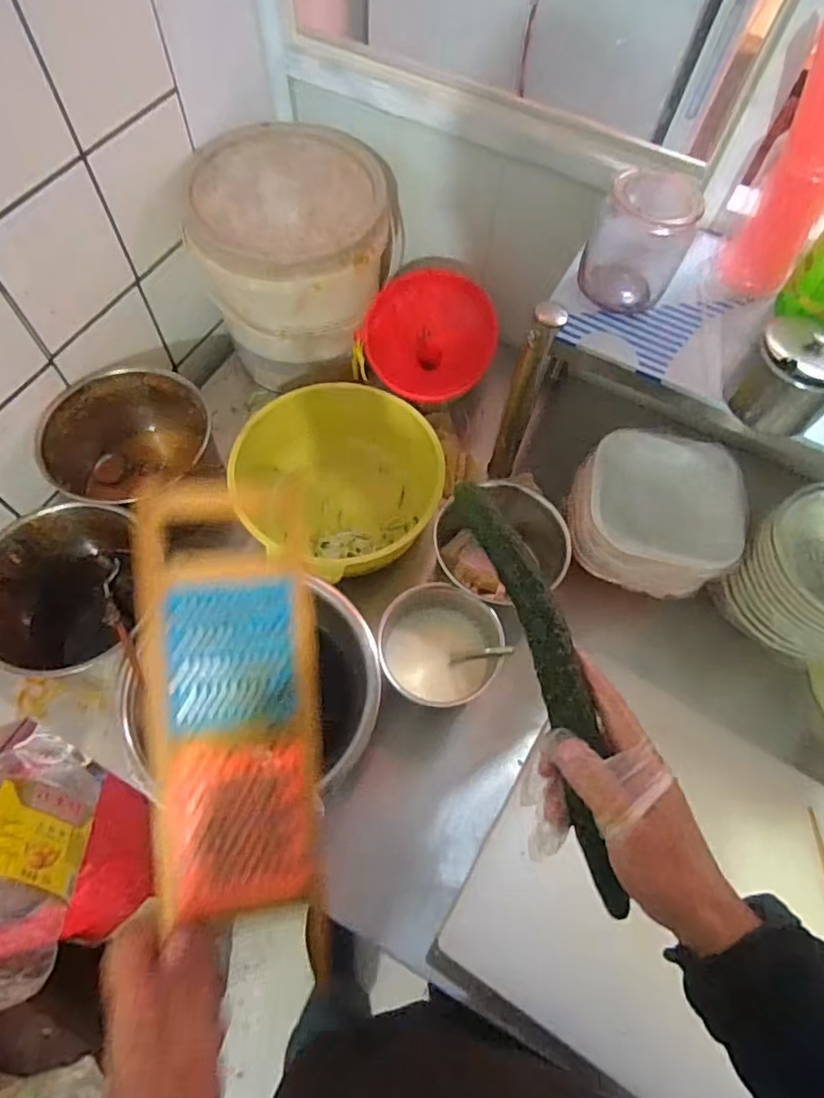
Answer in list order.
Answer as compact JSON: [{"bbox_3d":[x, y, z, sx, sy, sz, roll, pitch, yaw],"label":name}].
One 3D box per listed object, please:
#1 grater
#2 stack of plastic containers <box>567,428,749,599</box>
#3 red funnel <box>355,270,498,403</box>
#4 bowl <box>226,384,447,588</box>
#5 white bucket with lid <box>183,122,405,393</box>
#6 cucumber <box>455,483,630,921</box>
[{"bbox_3d":[-0.112,0.093,0.368,0.099,0.009,0.266,-3,90,-19],"label":"grater"},{"bbox_3d":[0.301,-0.049,0.724,0.194,0.081,0.189,9,64,1],"label":"stack of plastic containers"},{"bbox_3d":[0.024,-0.300,0.821,0.178,0.173,0.131,18,31,-8],"label":"red funnel"},{"bbox_3d":[-0.099,-0.089,0.760,0.241,0.108,0.256,1,64,-3],"label":"bowl"},{"bbox_3d":[-0.155,-0.401,0.812,0.250,0.224,0.256,10,64,1],"label":"white bucket with lid"},{"bbox_3d":[0.093,0.090,0.377,0.036,0.024,0.285,-16,85,-11],"label":"cucumber"}]

